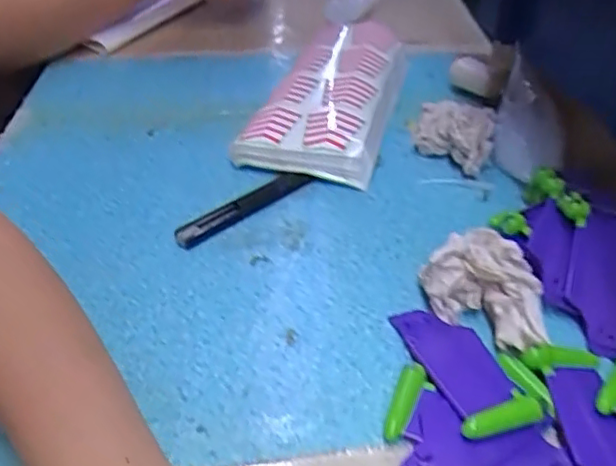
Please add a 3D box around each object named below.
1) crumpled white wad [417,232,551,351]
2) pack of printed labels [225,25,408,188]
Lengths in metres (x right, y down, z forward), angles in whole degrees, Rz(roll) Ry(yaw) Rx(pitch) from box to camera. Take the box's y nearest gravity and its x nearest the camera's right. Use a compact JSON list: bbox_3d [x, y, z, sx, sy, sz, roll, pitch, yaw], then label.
[{"bbox_3d":[0.096,0.026,0.336,0.064,0.031,0.057,10,41,10],"label":"crumpled white wad"},{"bbox_3d":[0.027,-0.135,0.546,0.114,0.027,0.258,10,41,10],"label":"pack of printed labels"}]

